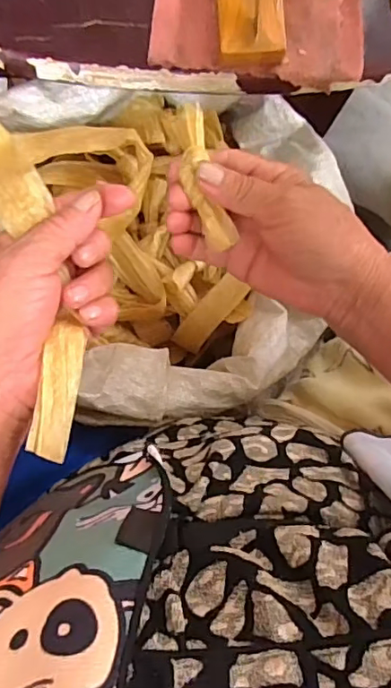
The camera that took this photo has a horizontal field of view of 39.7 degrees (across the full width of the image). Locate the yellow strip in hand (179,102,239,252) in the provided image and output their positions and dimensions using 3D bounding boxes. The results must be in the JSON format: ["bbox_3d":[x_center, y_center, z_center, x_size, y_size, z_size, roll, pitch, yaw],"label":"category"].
[{"bbox_3d":[0.005,-0.098,0.310,0.019,0.010,0.082,-12,89,-6],"label":"yellow strip in hand"}]

